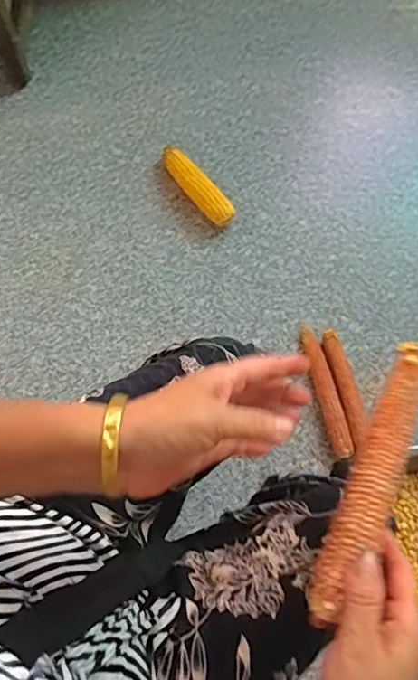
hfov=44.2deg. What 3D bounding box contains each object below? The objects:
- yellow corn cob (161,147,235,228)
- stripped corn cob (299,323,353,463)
[{"bbox_3d":[-0.030,-0.298,0.981,0.054,0.053,0.199,-36,77,-11],"label":"yellow corn cob"},{"bbox_3d":[0.195,0.084,0.865,0.034,0.023,0.225,-14,74,-6],"label":"stripped corn cob"}]

